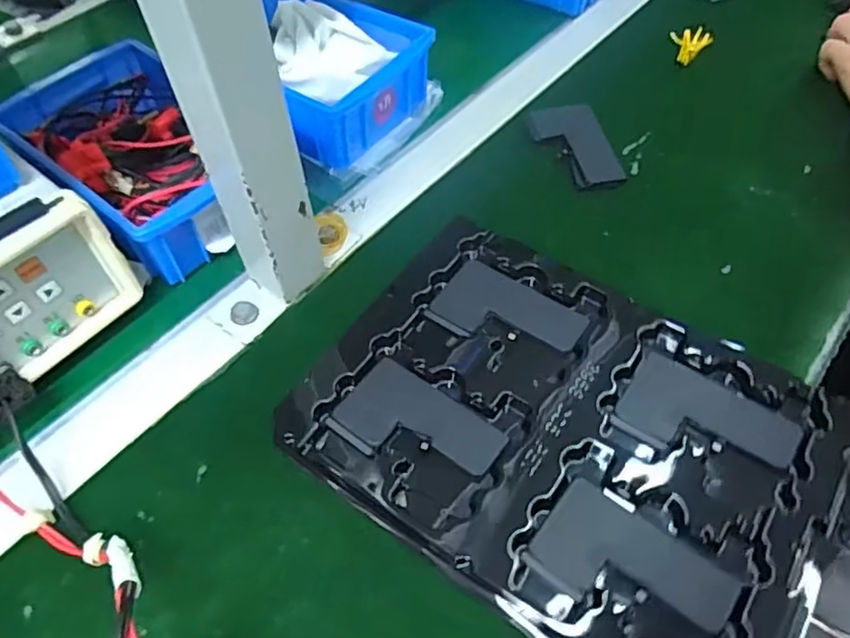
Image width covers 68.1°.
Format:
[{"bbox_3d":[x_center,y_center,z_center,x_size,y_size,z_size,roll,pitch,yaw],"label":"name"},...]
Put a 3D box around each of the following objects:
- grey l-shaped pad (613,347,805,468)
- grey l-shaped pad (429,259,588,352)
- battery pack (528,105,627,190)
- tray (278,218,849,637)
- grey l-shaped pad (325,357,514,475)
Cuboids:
[{"bbox_3d":[0.170,0.061,0.380,0.097,0.005,0.061,27,60,18],"label":"grey l-shaped pad"},{"bbox_3d":[0.057,-0.003,0.428,0.098,0.004,0.059,25,60,17],"label":"grey l-shaped pad"},{"bbox_3d":[0.123,-0.143,0.517,0.055,0.009,0.099,-10,56,-6],"label":"battery pack"},{"bbox_3d":[0.082,0.065,0.372,0.288,0.013,0.210,30,61,20],"label":"tray"},{"bbox_3d":[-0.004,0.066,0.379,0.095,0.004,0.058,30,61,20],"label":"grey l-shaped pad"}]

